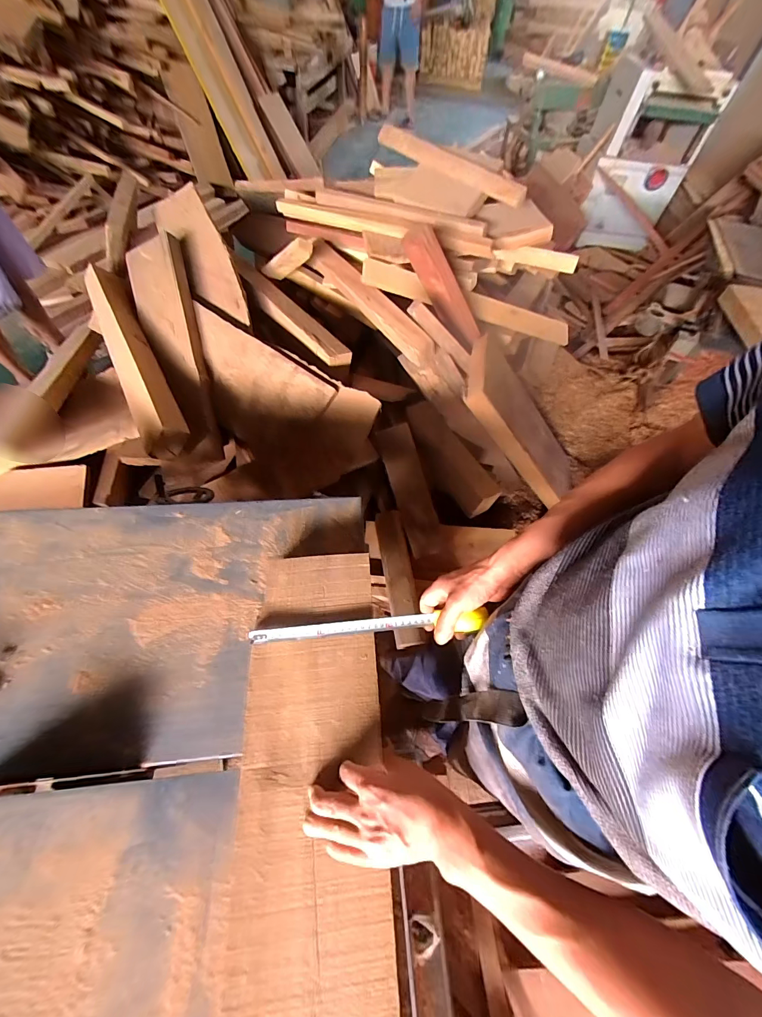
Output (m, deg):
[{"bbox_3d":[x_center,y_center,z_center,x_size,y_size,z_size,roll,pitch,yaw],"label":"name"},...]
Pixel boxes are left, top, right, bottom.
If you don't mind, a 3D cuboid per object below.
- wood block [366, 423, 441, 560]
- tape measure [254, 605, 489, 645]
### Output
[{"bbox_3d":[0.101,-0.064,1.305,0.134,0.050,0.456,-19,91,-15],"label":"wood block"},{"bbox_3d":[-0.019,0.168,0.532,0.326,0.053,0.035,-5,58,3],"label":"tape measure"}]

